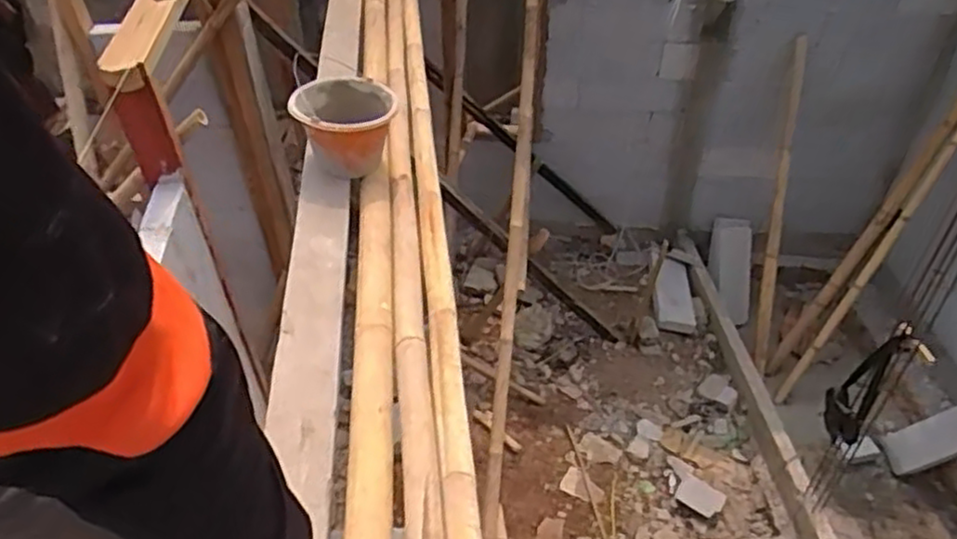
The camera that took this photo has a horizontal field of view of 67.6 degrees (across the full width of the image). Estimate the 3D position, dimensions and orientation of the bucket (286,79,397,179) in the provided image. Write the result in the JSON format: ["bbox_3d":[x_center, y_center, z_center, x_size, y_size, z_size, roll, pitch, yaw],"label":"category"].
[{"bbox_3d":[-0.338,-0.380,1.807,0.239,0.187,0.255,-1,43,1],"label":"bucket"}]

